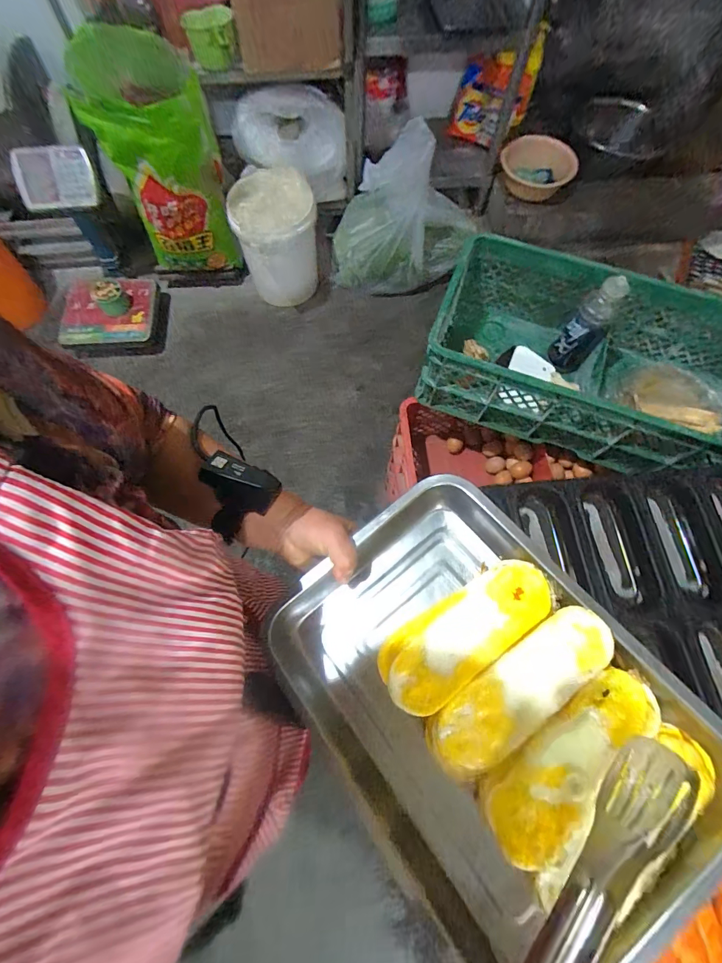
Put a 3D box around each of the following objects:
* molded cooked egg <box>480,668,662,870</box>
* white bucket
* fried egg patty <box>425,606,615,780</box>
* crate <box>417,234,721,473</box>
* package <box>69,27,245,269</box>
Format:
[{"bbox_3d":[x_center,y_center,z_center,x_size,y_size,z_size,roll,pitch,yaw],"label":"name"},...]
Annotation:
[{"bbox_3d":[0.157,0.206,0.298,0.152,0.014,0.058,-36,74,-12],"label":"molded cooked egg"},{"bbox_3d":[-0.305,-0.879,1.507,0.275,0.411,0.273,0,70,0],"label":"white bucket"},{"bbox_3d":[0.125,0.160,0.312,0.163,0.019,0.050,-34,73,-11],"label":"fried egg patty"},{"bbox_3d":[0.489,-0.238,0.839,0.664,0.187,0.361,23,72,8],"label":"crate"},{"bbox_3d":[-0.625,-1.021,1.323,0.341,0.568,0.330,-19,71,-7],"label":"package"}]

